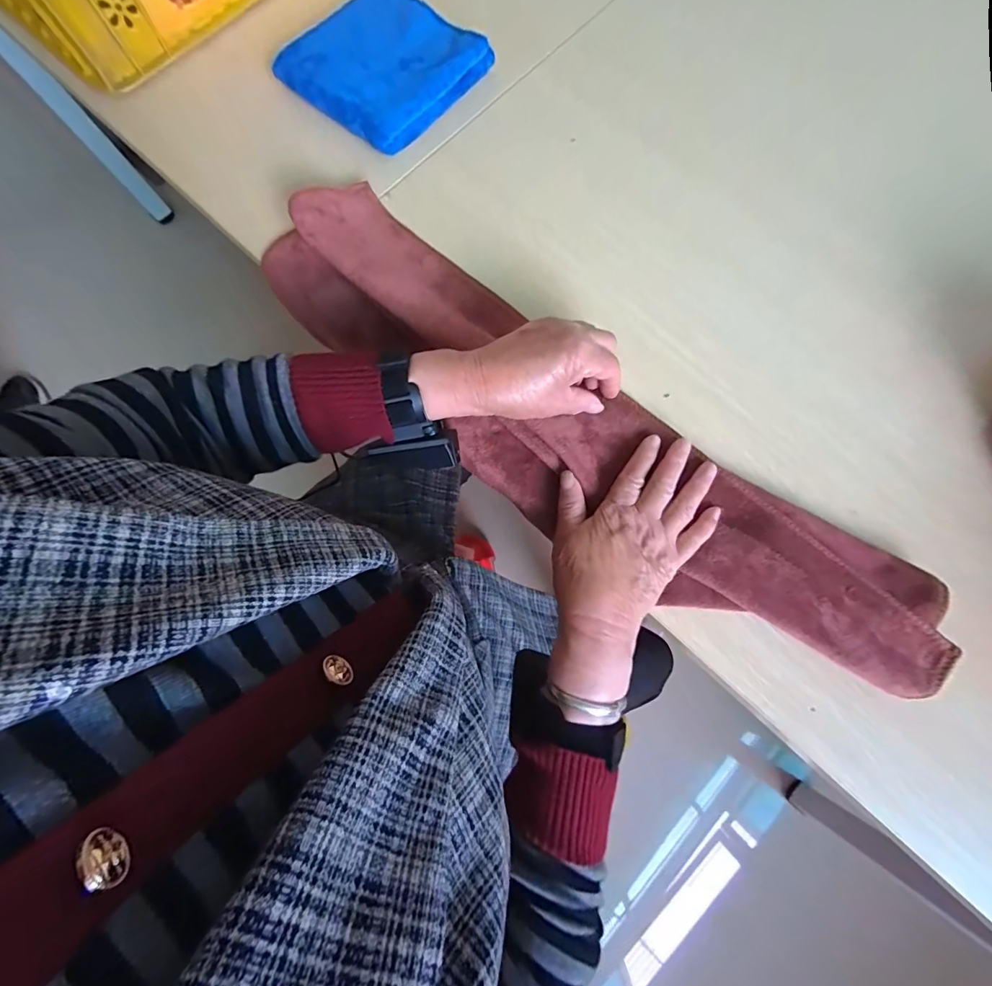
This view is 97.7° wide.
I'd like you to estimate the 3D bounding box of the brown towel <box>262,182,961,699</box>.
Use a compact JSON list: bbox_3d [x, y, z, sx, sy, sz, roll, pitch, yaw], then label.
[{"bbox_3d":[0.059,-0.056,0.362,0.629,0.049,0.143,37,78,10],"label":"brown towel"}]

